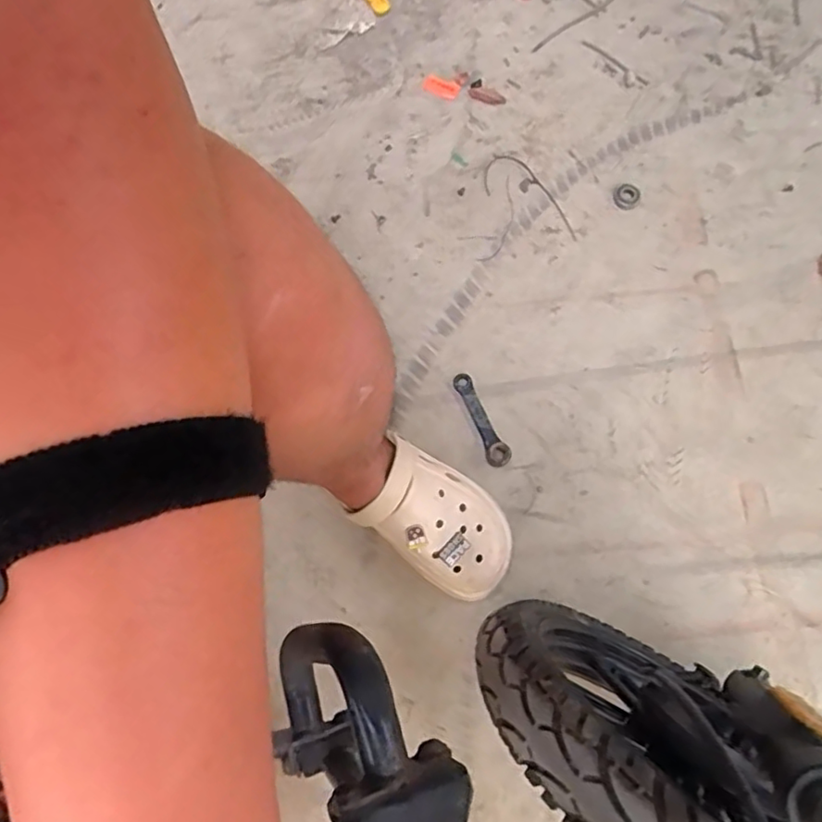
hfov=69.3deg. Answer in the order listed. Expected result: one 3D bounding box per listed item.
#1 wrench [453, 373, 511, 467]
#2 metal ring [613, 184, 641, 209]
[{"bbox_3d":[0.086,0.010,0.741,0.027,0.015,0.128,-24,76,-6],"label":"wrench"},{"bbox_3d":[0.301,-0.301,0.830,0.038,0.014,0.029,34,77,9],"label":"metal ring"}]

